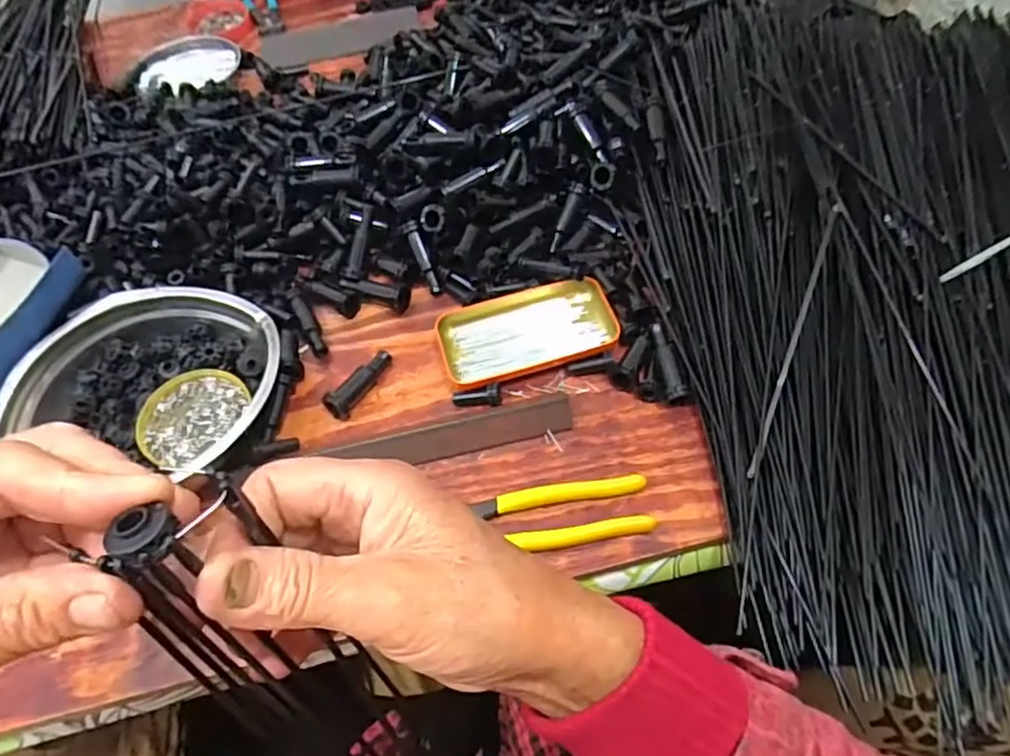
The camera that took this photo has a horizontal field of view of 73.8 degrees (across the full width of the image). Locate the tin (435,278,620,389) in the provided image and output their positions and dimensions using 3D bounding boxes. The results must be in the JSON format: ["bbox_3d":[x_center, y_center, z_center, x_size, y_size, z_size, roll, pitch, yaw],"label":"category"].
[{"bbox_3d":[0.017,-0.040,0.556,0.142,0.015,0.075,-13,56,-3],"label":"tin"}]

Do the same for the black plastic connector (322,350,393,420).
[{"bbox_3d":[-0.116,0.003,0.542,0.021,0.020,0.068,27,63,21],"label":"black plastic connector"}]

